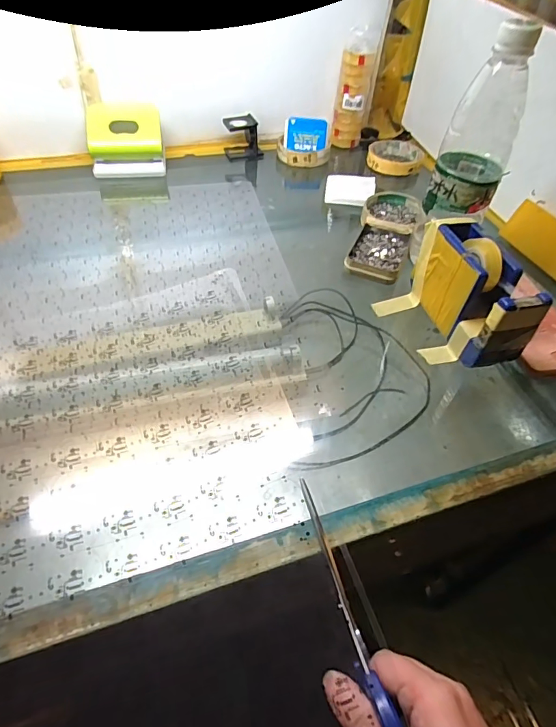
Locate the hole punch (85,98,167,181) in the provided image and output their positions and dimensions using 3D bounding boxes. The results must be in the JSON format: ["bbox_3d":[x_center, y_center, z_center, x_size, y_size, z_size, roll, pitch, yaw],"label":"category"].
[{"bbox_3d":[-0.213,-0.316,0.609,0.100,0.074,0.062,-7,49,-10],"label":"hole punch"}]

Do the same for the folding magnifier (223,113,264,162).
[{"bbox_3d":[-0.055,-0.355,0.677,0.056,0.056,0.043,-7,49,-10],"label":"folding magnifier"}]

